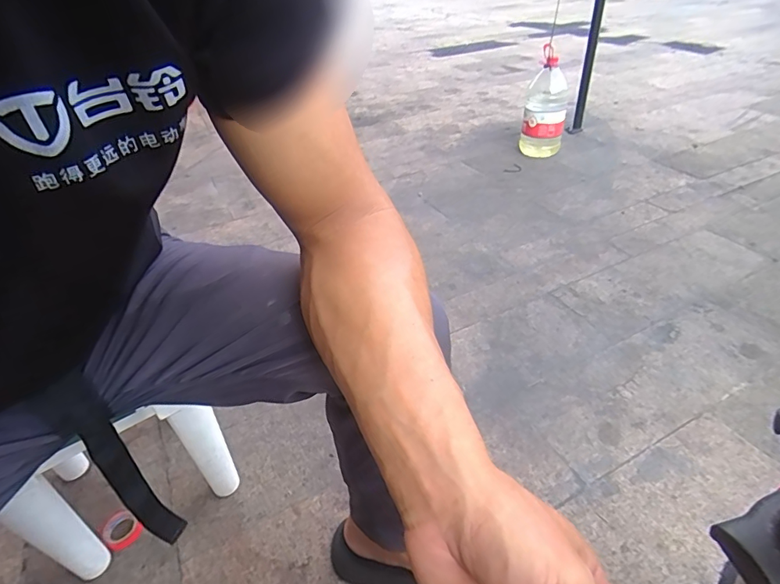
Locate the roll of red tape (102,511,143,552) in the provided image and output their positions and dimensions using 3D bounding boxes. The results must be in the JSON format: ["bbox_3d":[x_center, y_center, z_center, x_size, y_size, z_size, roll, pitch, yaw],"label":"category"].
[{"bbox_3d":[-0.410,0.363,0.685,0.056,0.022,0.045,25,45,29],"label":"roll of red tape"}]

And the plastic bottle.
[{"bbox_3d":[0.582,-0.666,1.689,0.156,0.325,0.141,9,39,16],"label":"plastic bottle"}]

